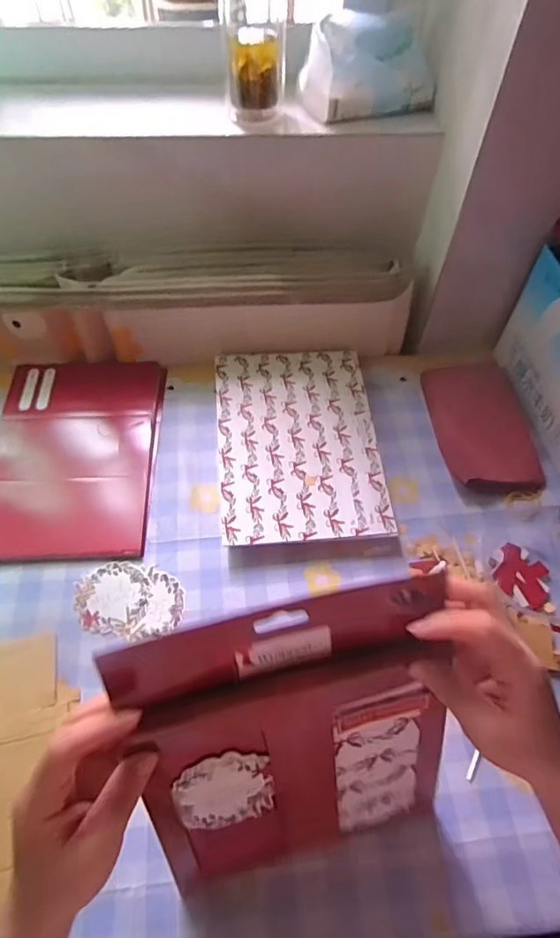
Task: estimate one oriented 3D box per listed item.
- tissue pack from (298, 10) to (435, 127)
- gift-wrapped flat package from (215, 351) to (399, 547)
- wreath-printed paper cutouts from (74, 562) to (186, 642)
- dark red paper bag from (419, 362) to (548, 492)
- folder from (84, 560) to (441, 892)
[{"bbox_3d":[0.098,-0.442,0.565,0.141,0.075,0.080,-17,58,-13],"label":"tissue pack"},{"bbox_3d":[0.019,-0.034,0.592,0.177,0.018,0.263,-4,56,-5],"label":"gift-wrapped flat package"},{"bbox_3d":[-0.144,0.126,0.494,0.102,0.004,0.069,13,56,7],"label":"wreath-printed paper cutouts"},{"bbox_3d":[0.242,-0.056,0.624,0.107,0.011,0.194,-3,56,-4],"label":"dark red paper bag"},{"bbox_3d":[0.015,0.177,0.322,0.191,0.211,0.024,-12,21,-10],"label":"folder"}]

